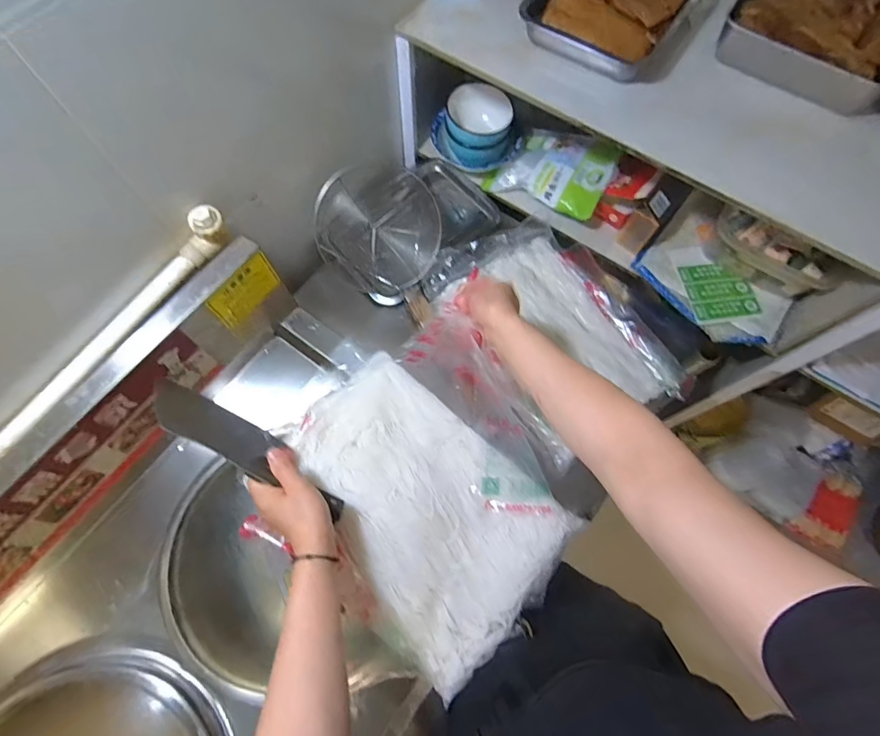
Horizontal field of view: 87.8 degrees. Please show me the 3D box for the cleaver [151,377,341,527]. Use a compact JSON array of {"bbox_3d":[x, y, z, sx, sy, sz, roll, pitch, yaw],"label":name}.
[{"bbox_3d":[-0.209,0.089,0.520,0.236,0.085,0.017,35,102,-9],"label":"cleaver"}]

